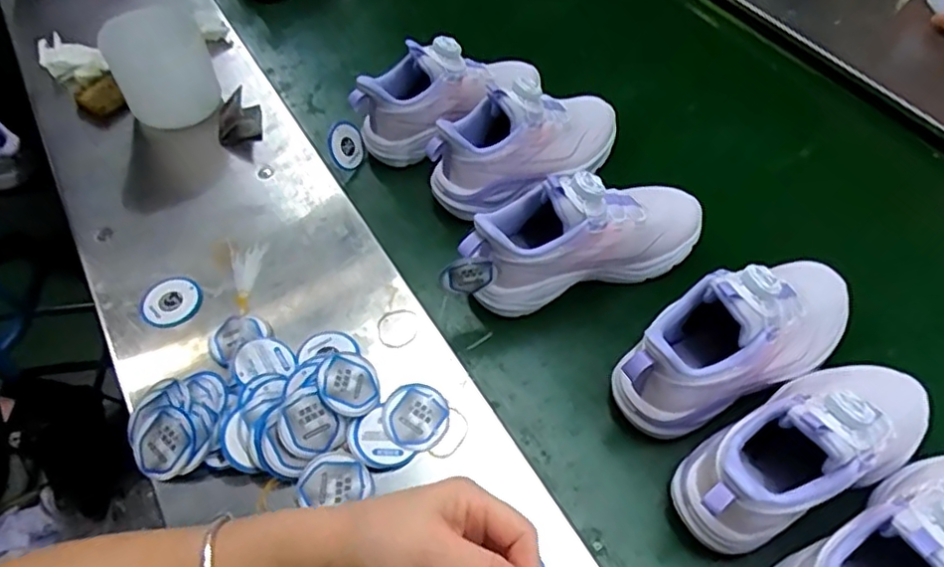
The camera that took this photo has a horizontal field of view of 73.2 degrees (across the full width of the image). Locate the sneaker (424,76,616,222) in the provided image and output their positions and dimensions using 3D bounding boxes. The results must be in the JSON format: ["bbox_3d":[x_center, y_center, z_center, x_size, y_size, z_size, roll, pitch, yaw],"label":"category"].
[{"bbox_3d":[0.060,-0.149,0.622,0.214,0.084,0.073,-19,56,-17],"label":"sneaker"}]

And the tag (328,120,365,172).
[{"bbox_3d":[-0.132,-0.144,0.670,0.008,0.050,0.049,4,30,30],"label":"tag"}]

